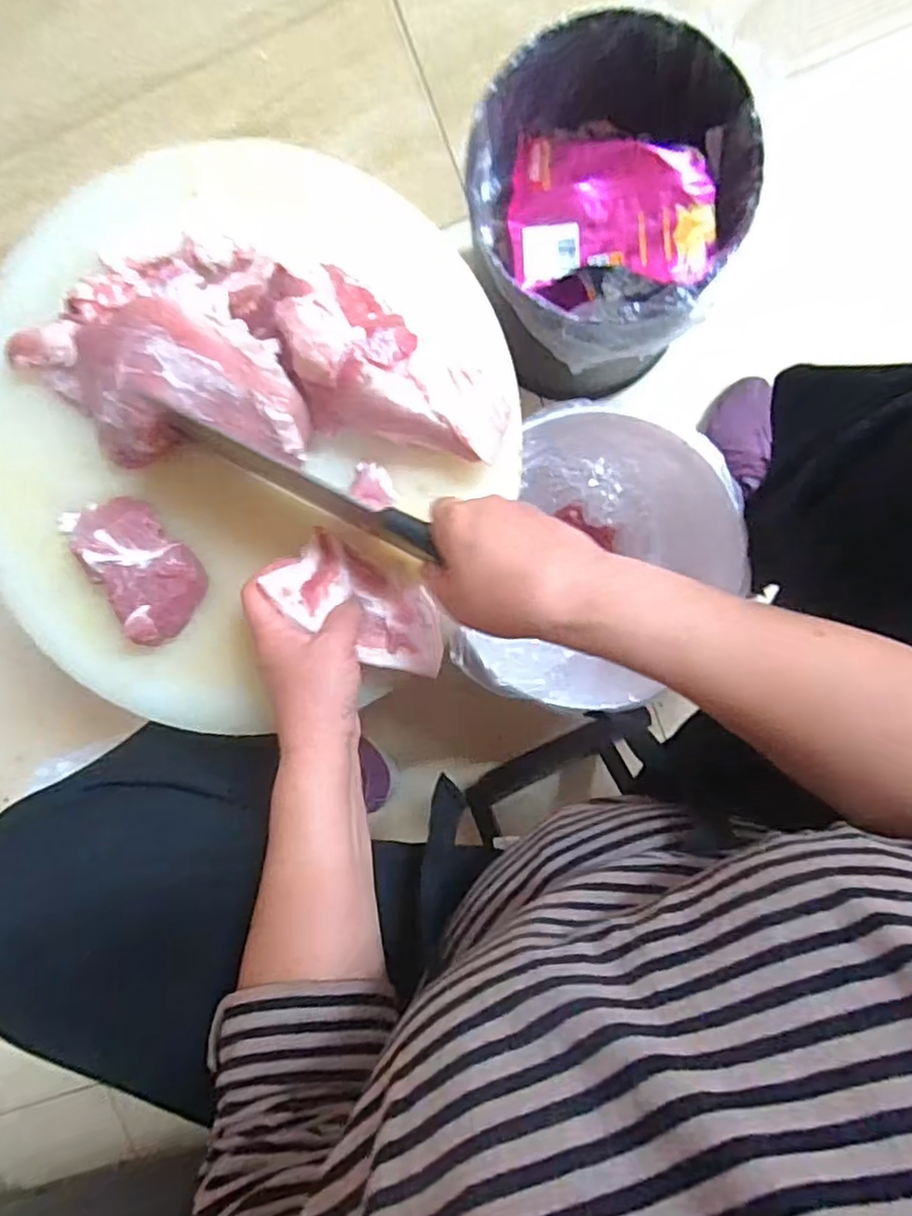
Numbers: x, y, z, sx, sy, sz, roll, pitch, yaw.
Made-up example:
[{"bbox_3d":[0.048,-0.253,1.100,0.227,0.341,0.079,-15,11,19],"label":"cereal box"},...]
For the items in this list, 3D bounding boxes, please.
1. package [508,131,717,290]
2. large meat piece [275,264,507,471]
[{"bbox_3d":[0.122,-0.321,0.533,0.152,0.035,0.131,2,95,4],"label":"package"},{"bbox_3d":[-0.040,-0.147,0.441,0.157,0.059,0.087,26,98,-15],"label":"large meat piece"}]

